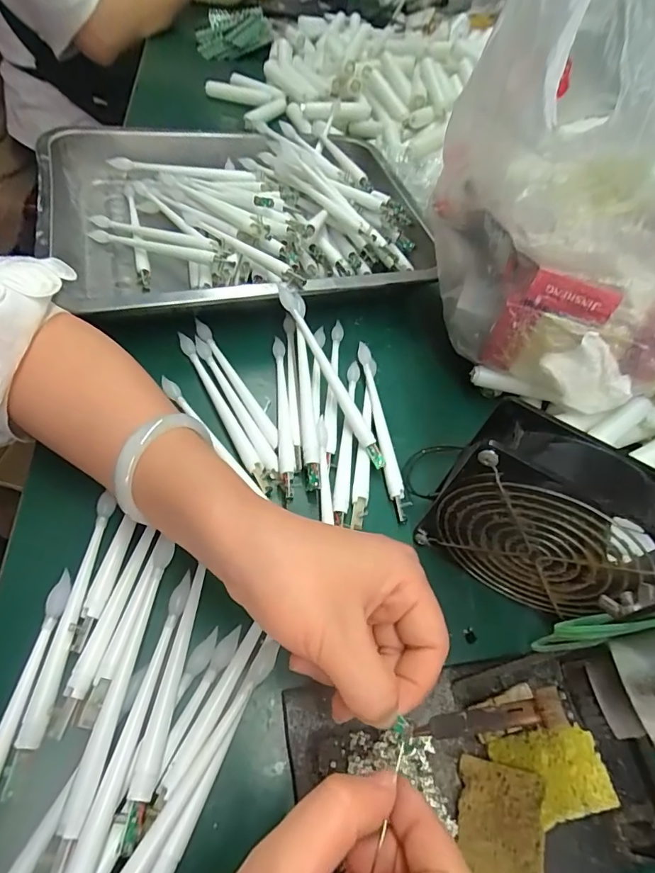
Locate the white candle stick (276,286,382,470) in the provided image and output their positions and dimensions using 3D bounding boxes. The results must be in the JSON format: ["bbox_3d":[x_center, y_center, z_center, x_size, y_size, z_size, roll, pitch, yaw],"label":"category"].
[{"bbox_3d":[0.001,-0.048,0.347,0.017,0.015,0.158,-25,81,-20],"label":"white candle stick"}]

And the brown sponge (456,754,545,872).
[{"bbox_3d":[0.081,0.189,0.219,0.039,0.010,0.055,15,55,1],"label":"brown sponge"}]

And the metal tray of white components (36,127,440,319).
[{"bbox_3d":[-0.075,-0.203,0.442,0.338,0.068,0.236,-10,58,-15],"label":"metal tray of white components"}]

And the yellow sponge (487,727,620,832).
[{"bbox_3d":[0.115,0.173,0.236,0.056,0.005,0.038,-5,57,-12],"label":"yellow sponge"}]

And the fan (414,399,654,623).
[{"bbox_3d":[0.117,0.050,0.259,0.110,0.114,0.047,29,57,13],"label":"fan"}]

